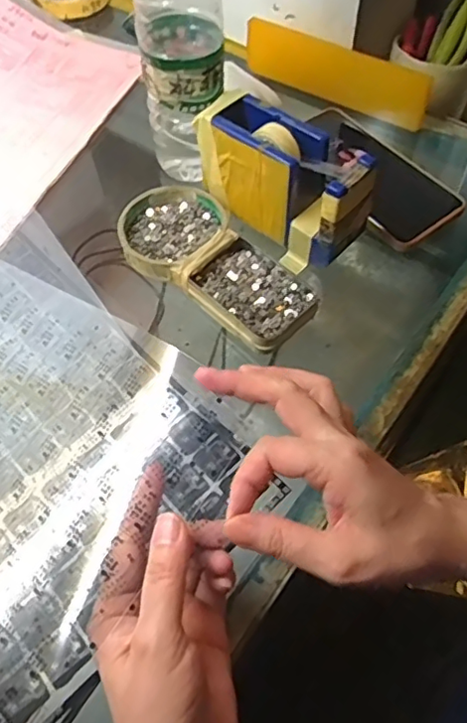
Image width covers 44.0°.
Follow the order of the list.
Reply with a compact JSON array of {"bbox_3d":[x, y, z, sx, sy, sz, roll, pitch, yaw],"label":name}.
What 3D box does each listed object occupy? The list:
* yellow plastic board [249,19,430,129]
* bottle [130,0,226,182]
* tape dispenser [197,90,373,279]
[{"bbox_3d":[0.093,-0.268,0.536,0.182,0.049,0.010,28,64,18],"label":"yellow plastic board"},{"bbox_3d":[-0.039,-0.238,0.417,0.063,0.218,0.076,-5,59,0],"label":"bottle"},{"bbox_3d":[0.037,-0.137,0.434,0.134,0.074,0.056,40,68,23],"label":"tape dispenser"}]

